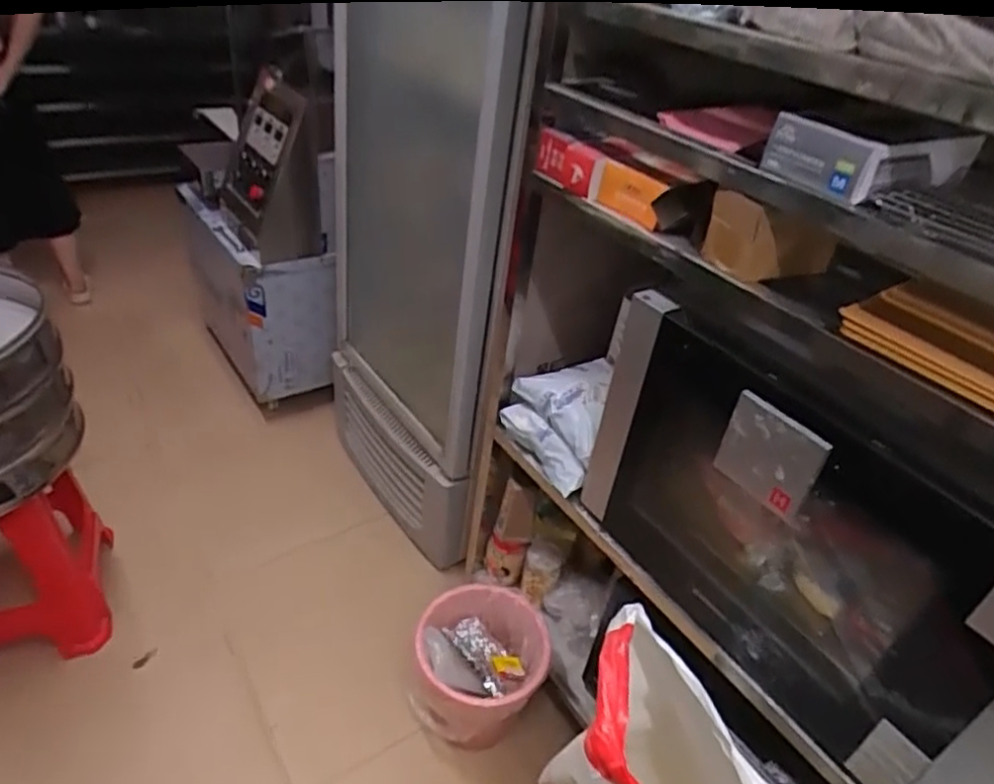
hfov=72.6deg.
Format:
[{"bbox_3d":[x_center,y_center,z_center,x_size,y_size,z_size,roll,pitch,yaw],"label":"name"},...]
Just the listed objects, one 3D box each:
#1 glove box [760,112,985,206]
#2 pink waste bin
[{"bbox_3d":[0.417,-0.268,0.762,0.192,0.062,0.146,-18,43,-32],"label":"glove box"},{"bbox_3d":[-0.037,0.580,1.431,0.265,0.279,0.283,5,36,-4],"label":"pink waste bin"}]

